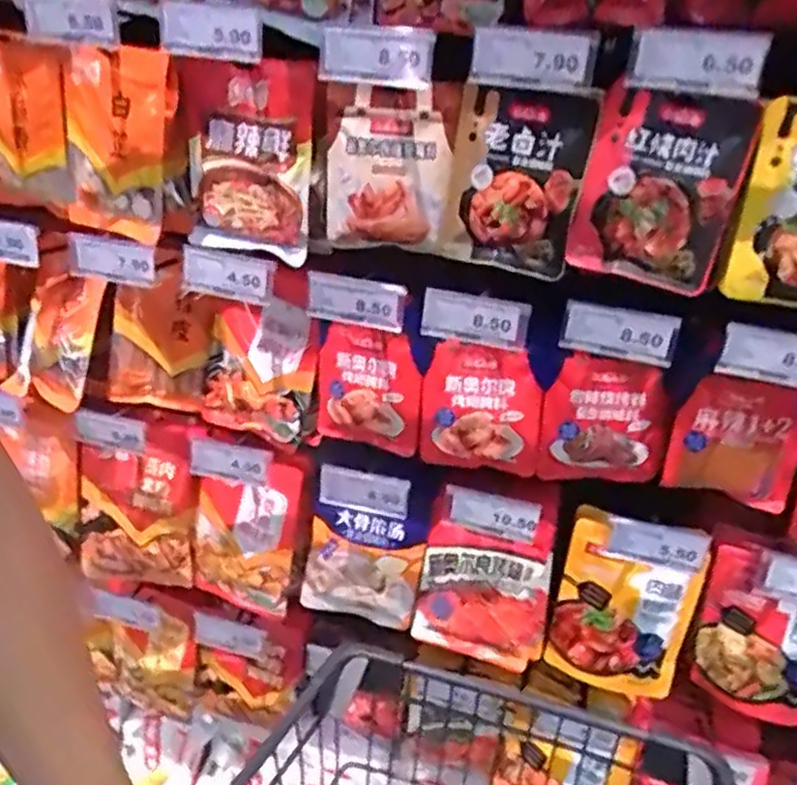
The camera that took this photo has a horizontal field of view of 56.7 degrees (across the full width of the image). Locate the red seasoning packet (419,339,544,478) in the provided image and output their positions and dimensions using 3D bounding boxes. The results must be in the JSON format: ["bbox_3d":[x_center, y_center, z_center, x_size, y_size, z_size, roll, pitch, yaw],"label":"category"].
[{"bbox_3d":[0.088,0.021,0.793,0.123,0.133,0.036,13,27,16],"label":"red seasoning packet"}]

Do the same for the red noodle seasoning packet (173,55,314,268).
[{"bbox_3d":[-0.169,-0.252,0.800,0.153,0.196,0.023,15,28,20],"label":"red noodle seasoning packet"}]

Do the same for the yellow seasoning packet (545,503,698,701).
[{"bbox_3d":[0.249,0.243,0.830,0.142,0.197,0.027,13,13,15],"label":"yellow seasoning packet"}]

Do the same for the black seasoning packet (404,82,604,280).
[{"bbox_3d":[0.104,-0.203,0.710,0.146,0.161,0.031,14,27,17],"label":"black seasoning packet"}]

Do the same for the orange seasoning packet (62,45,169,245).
[{"bbox_3d":[-0.317,-0.274,0.812,0.148,0.187,0.034,17,28,24],"label":"orange seasoning packet"}]

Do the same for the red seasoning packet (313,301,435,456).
[{"bbox_3d":[-0.032,-0.017,0.826,0.131,0.162,0.033,17,28,24],"label":"red seasoning packet"}]

